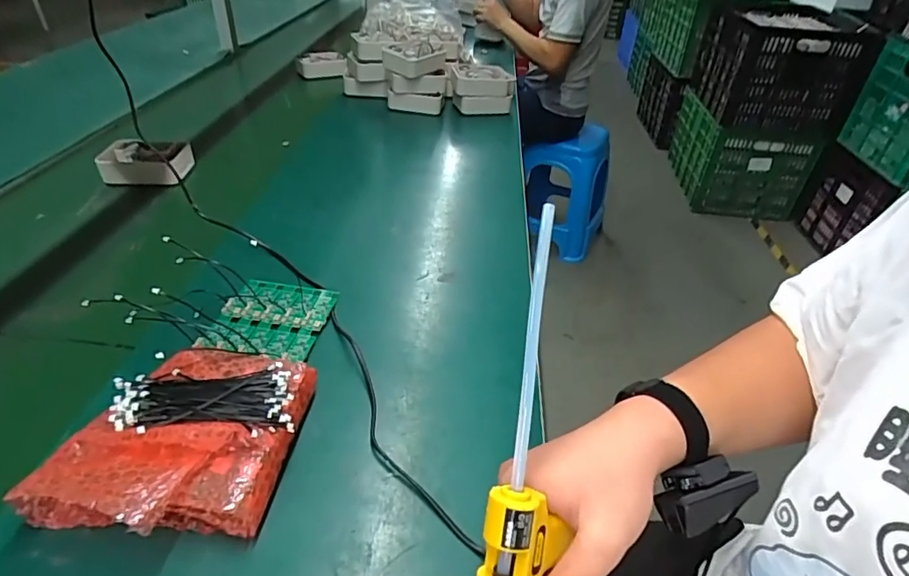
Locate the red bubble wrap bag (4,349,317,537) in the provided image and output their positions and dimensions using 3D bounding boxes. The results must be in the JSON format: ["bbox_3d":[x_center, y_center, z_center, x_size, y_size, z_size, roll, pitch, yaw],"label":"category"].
[{"bbox_3d":[-0.231,0.128,0.448,0.170,0.068,0.183,9,38,5],"label":"red bubble wrap bag"}]

